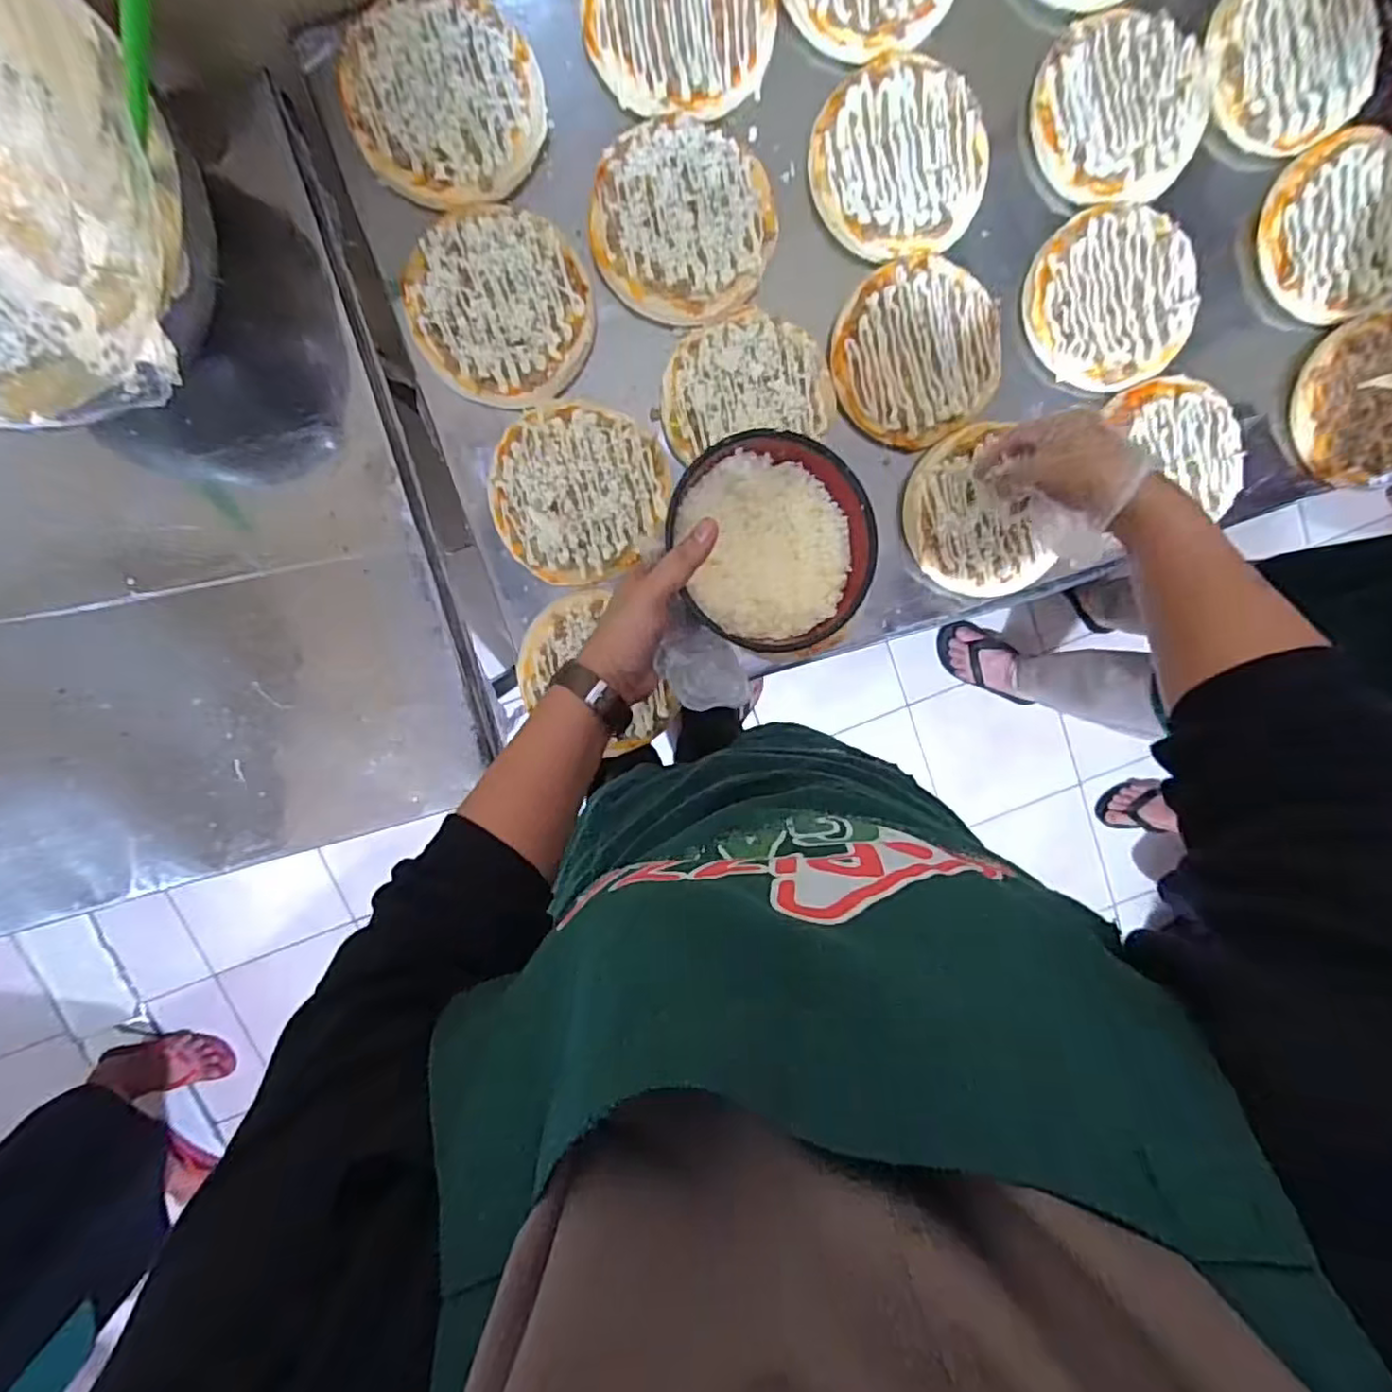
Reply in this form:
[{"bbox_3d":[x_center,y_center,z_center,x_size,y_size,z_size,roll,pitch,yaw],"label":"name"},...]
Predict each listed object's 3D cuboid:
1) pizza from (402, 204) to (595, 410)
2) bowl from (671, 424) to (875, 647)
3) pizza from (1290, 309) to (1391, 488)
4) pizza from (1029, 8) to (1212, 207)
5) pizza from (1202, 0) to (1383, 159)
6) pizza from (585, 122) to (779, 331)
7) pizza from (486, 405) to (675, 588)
[{"bbox_3d":[-0.159,-0.318,0.550,0.141,0.025,0.152,0,98,-3],"label":"pizza"},{"bbox_3d":[0.053,-0.105,0.461,0.131,0.050,0.140,0,98,-3],"label":"bowl"},{"bbox_3d":[0.630,-0.274,0.620,0.137,0.025,0.146,0,98,-3],"label":"pizza"},{"bbox_3d":[0.360,-0.498,0.568,0.146,0.013,0.141,0,98,-3],"label":"pizza"},{"bbox_3d":[0.514,-0.554,0.571,0.147,0.016,0.153,0,98,-3],"label":"pizza"},{"bbox_3d":[-0.010,-0.388,0.546,0.147,0.019,0.143,0,98,-3],"label":"pizza"},{"bbox_3d":[-0.098,-0.172,0.571,0.142,0.027,0.143,0,98,-3],"label":"pizza"}]

